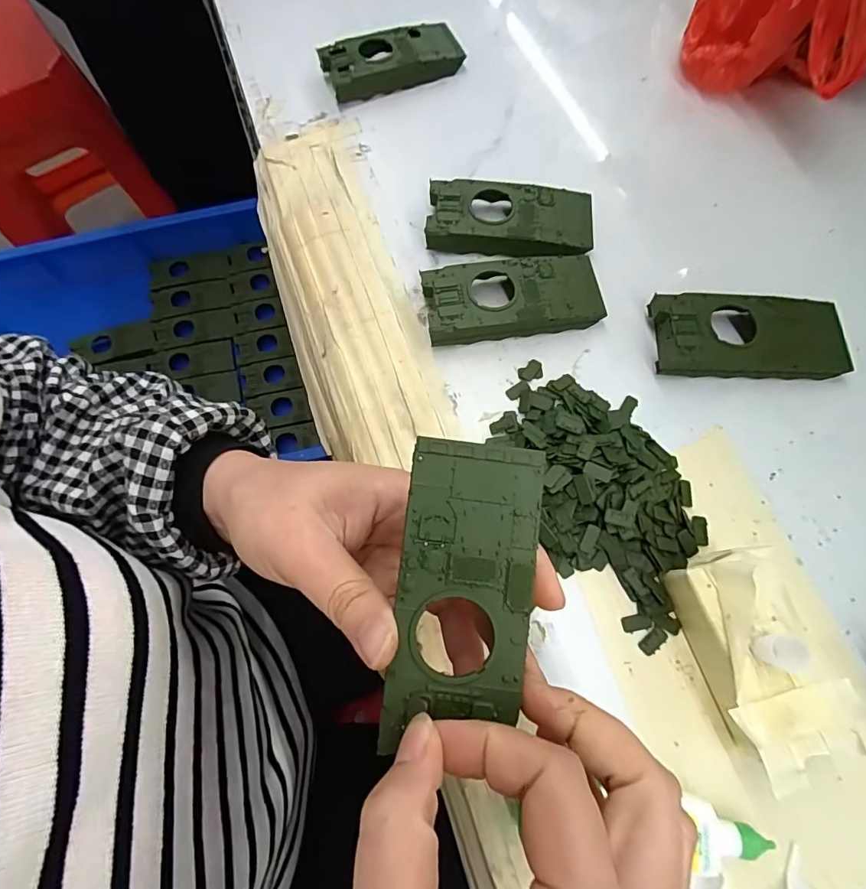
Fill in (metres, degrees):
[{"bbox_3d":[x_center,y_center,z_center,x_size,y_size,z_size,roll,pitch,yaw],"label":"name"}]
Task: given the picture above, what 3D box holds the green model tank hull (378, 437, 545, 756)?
[{"bbox_3d":[0.011,0.048,0.168,0.044,0.018,0.095,7,84,1],"label":"green model tank hull"}]

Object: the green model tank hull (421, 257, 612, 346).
[{"bbox_3d":[0.048,-0.088,0.289,0.103,0.019,0.045,-8,70,-1],"label":"green model tank hull"}]

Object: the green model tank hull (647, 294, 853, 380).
[{"bbox_3d":[0.178,-0.061,0.275,0.102,0.021,0.044,2,70,2],"label":"green model tank hull"}]

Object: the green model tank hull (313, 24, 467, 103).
[{"bbox_3d":[-0.032,-0.295,0.368,0.101,0.021,0.041,-17,70,-5],"label":"green model tank hull"}]

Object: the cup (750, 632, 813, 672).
[{"bbox_3d":[0.138,0.082,0.191,0.011,0.017,0.013,-3,70,1],"label":"cup"}]

